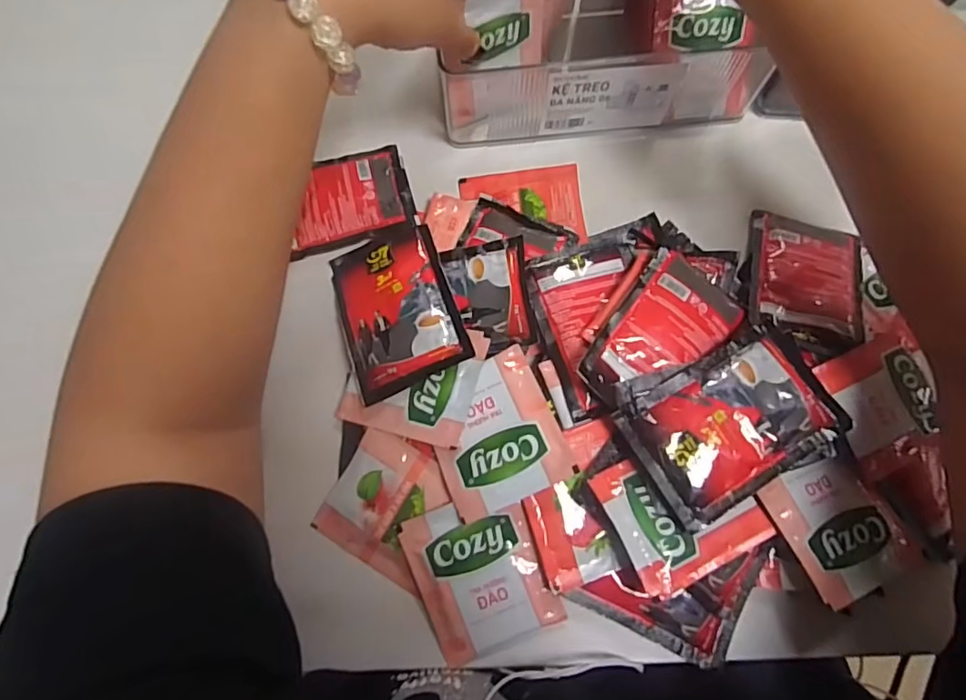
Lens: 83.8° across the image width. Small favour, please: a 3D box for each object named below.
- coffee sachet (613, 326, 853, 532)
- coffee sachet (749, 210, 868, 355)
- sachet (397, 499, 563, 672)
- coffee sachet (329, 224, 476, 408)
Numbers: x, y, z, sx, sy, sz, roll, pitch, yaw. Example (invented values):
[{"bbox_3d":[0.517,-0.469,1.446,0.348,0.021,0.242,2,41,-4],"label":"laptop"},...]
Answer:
[{"bbox_3d":[0.125,0.033,0.275,0.098,0.010,0.072,-31,77,-9],"label":"coffee sachet"},{"bbox_3d":[0.191,-0.041,0.317,0.063,0.008,0.093,14,65,8],"label":"coffee sachet"},{"bbox_3d":[-0.001,0.114,0.275,0.064,0.004,0.073,-21,82,-2],"label":"sachet"},{"bbox_3d":[-0.050,-0.025,0.309,0.067,0.009,0.096,-23,66,4],"label":"coffee sachet"}]

